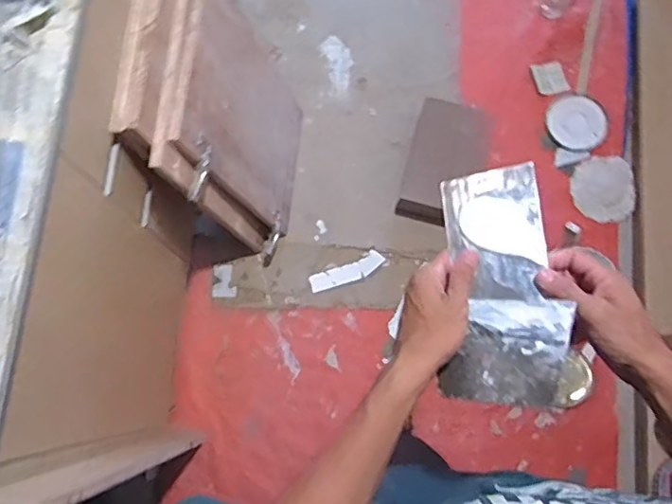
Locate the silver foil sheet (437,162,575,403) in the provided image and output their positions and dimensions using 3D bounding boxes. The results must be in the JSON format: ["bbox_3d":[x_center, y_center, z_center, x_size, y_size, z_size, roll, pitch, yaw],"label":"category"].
[{"bbox_3d":[0.154,0.024,0.558,0.096,0.055,0.226,2,67,-1],"label":"silver foil sheet"}]

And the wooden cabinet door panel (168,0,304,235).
[{"bbox_3d":[-0.178,-0.288,1.287,0.027,0.598,0.365,4,76,15],"label":"wooden cabinet door panel"}]

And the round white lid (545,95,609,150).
[{"bbox_3d":[0.648,-0.350,1.589,0.155,0.021,0.159,-15,78,-4],"label":"round white lid"}]

